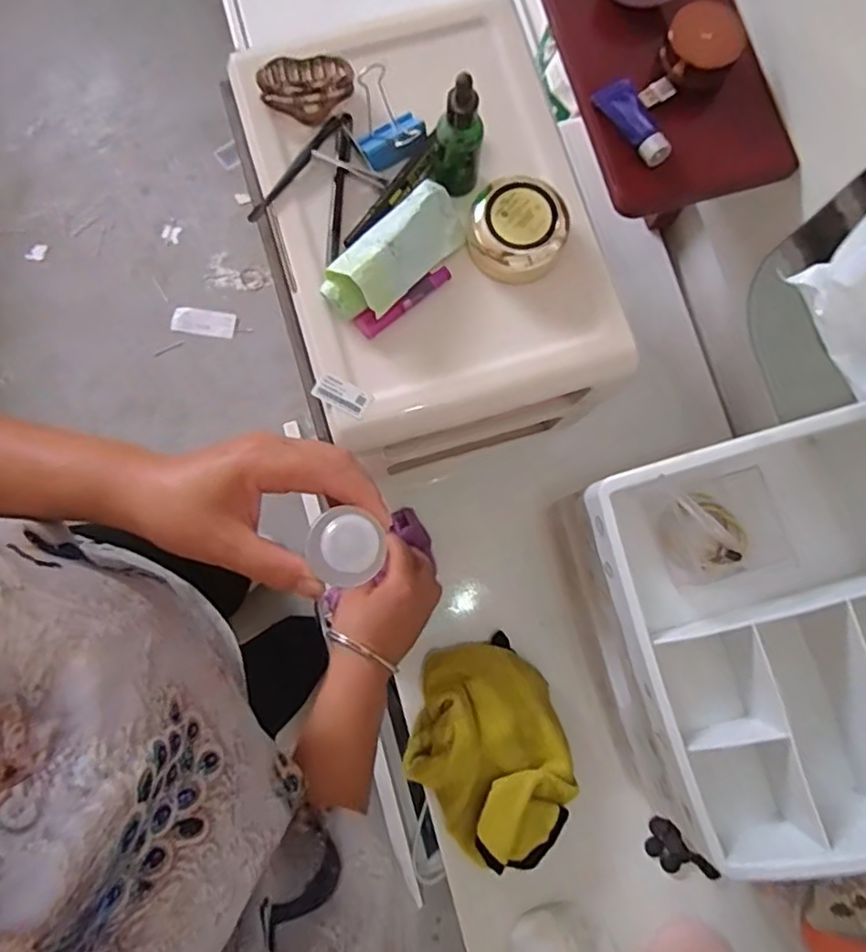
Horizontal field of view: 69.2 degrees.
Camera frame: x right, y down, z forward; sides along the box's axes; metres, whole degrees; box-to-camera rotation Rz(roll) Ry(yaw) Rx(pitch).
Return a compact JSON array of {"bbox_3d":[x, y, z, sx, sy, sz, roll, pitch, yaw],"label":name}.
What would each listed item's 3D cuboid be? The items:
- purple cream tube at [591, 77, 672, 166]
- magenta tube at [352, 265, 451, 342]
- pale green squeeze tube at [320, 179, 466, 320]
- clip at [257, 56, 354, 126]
[{"bbox_3d":[0.141,-0.248,0.436,0.027,0.019,0.070,-26,80,-6],"label":"purple cream tube"},{"bbox_3d":[-0.020,-0.125,0.452,0.077,0.017,0.015,-34,84,-6],"label":"magenta tube"},{"bbox_3d":[-0.025,-0.158,0.441,0.046,0.033,0.114,42,83,5],"label":"pale green squeeze tube"},{"bbox_3d":[-0.093,-0.288,0.468,0.068,0.023,0.041,-11,82,-3],"label":"clip"}]

